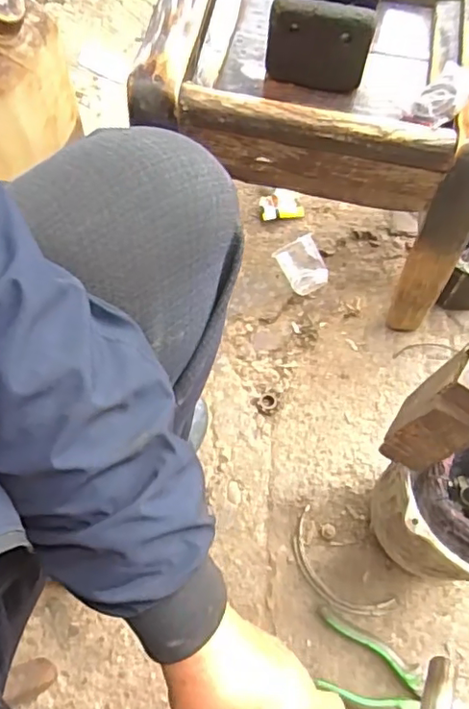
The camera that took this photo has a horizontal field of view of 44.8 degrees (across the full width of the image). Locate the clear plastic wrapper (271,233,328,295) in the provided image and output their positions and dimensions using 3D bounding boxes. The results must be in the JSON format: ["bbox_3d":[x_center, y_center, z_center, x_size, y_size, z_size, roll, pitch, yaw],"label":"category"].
[{"bbox_3d":[0.100,-0.132,0.839,0.056,0.033,0.076,-23,68,-11],"label":"clear plastic wrapper"}]

